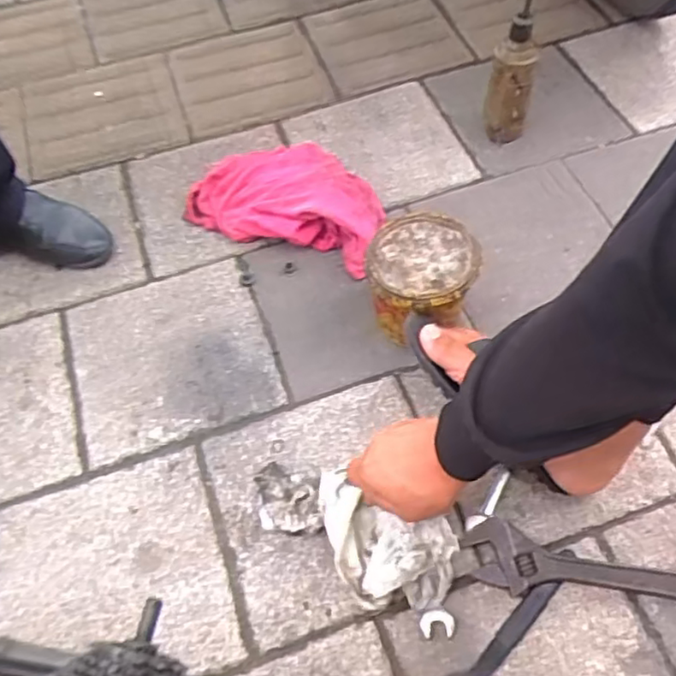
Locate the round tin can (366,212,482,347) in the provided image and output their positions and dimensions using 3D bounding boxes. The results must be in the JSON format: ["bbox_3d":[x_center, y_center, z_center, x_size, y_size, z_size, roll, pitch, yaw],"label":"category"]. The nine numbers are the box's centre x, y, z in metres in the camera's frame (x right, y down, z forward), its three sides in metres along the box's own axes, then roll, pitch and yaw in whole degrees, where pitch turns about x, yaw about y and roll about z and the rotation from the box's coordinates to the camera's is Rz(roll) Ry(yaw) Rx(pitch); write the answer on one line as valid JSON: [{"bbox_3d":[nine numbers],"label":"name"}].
[{"bbox_3d":[0.101,-0.063,0.811,0.128,0.121,0.131,-2,58,2],"label":"round tin can"}]

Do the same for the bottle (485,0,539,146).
[{"bbox_3d":[0.247,-0.358,0.950,0.062,0.196,0.057,16,62,12],"label":"bottle"}]

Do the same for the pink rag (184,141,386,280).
[{"bbox_3d":[-0.068,-0.213,0.943,0.283,0.068,0.178,18,63,13],"label":"pink rag"}]

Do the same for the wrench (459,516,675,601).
[{"bbox_3d":[0.275,0.245,0.674,0.290,0.024,0.063,11,62,9],"label":"wrench"}]

